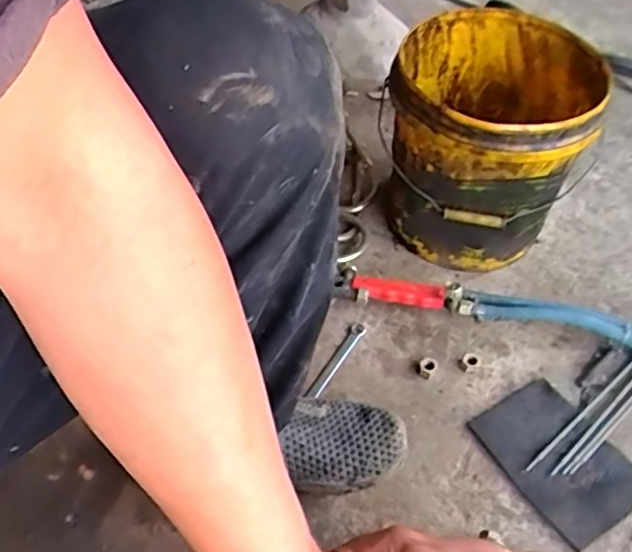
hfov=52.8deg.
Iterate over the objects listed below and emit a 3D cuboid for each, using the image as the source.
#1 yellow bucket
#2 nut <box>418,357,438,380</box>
[{"bbox_3d":[0.219,-0.183,0.854,0.235,0.245,0.266,15,52,12],"label":"yellow bucket"},{"bbox_3d":[0.137,0.114,0.786,0.022,0.017,0.023,0,49,-1],"label":"nut"}]

